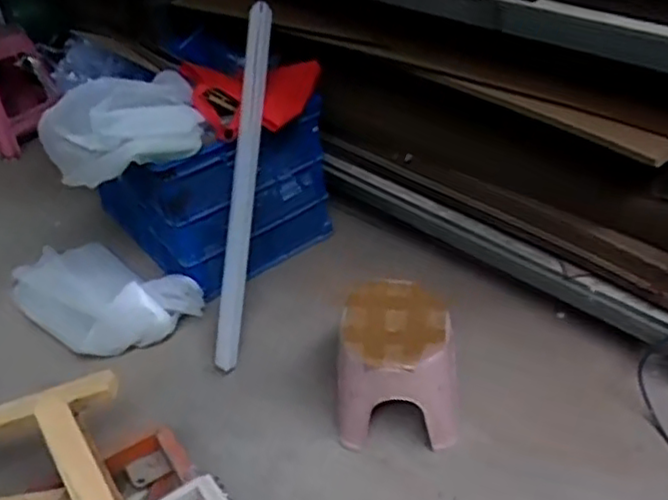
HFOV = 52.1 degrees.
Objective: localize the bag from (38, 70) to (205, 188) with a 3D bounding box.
[{"bbox_3d":[-0.528,-0.310,1.723,0.375,0.224,0.188,-7,37,-4],"label":"bag"}]

